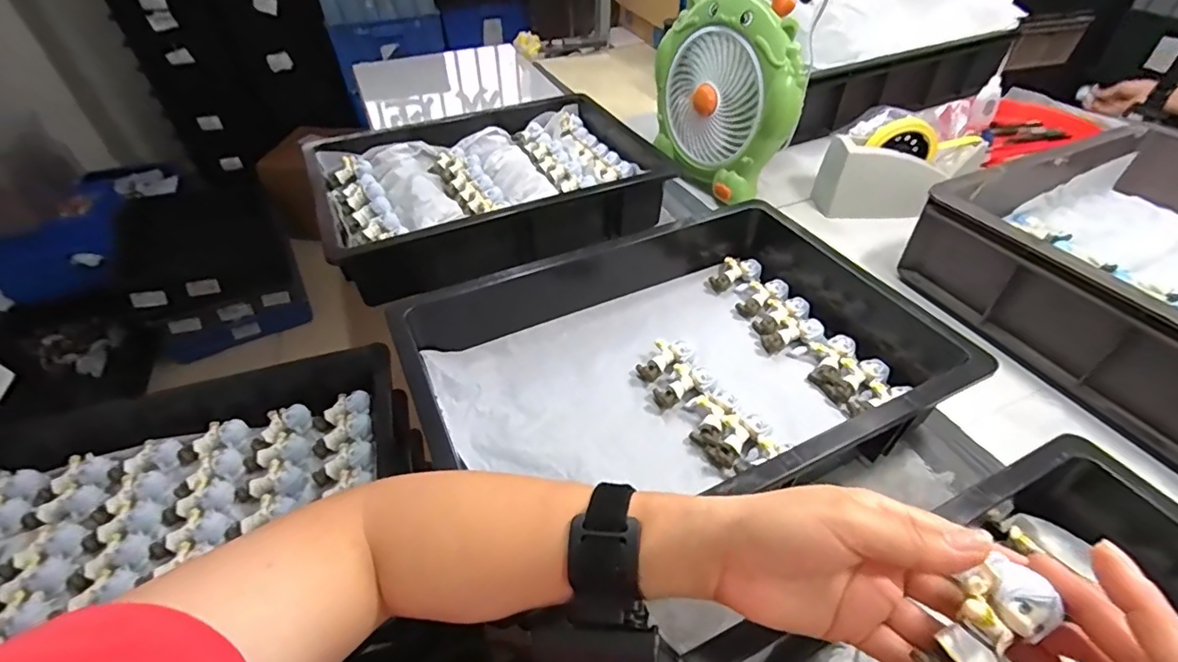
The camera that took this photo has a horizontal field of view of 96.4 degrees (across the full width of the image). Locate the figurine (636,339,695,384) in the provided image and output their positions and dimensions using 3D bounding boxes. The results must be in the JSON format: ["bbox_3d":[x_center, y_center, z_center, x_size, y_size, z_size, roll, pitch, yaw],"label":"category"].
[{"bbox_3d":[0.076,0.026,0.521,0.062,0.019,0.031,-32,50,-10],"label":"figurine"}]

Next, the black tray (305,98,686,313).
[{"bbox_3d":[-0.138,-0.225,0.754,0.461,0.068,0.350,-17,46,-15],"label":"black tray"}]

